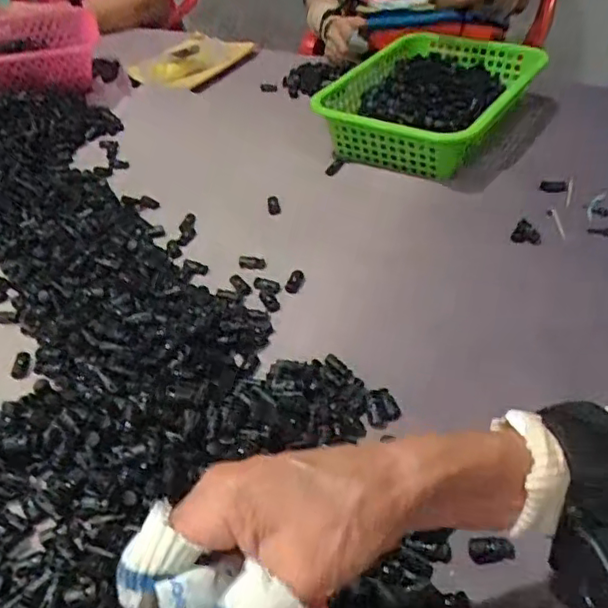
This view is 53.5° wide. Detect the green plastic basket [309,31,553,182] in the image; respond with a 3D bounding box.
[{"bbox_3d":[0.170,-0.274,0.811,0.212,0.083,0.304,22,49,27],"label":"green plastic basket"}]

